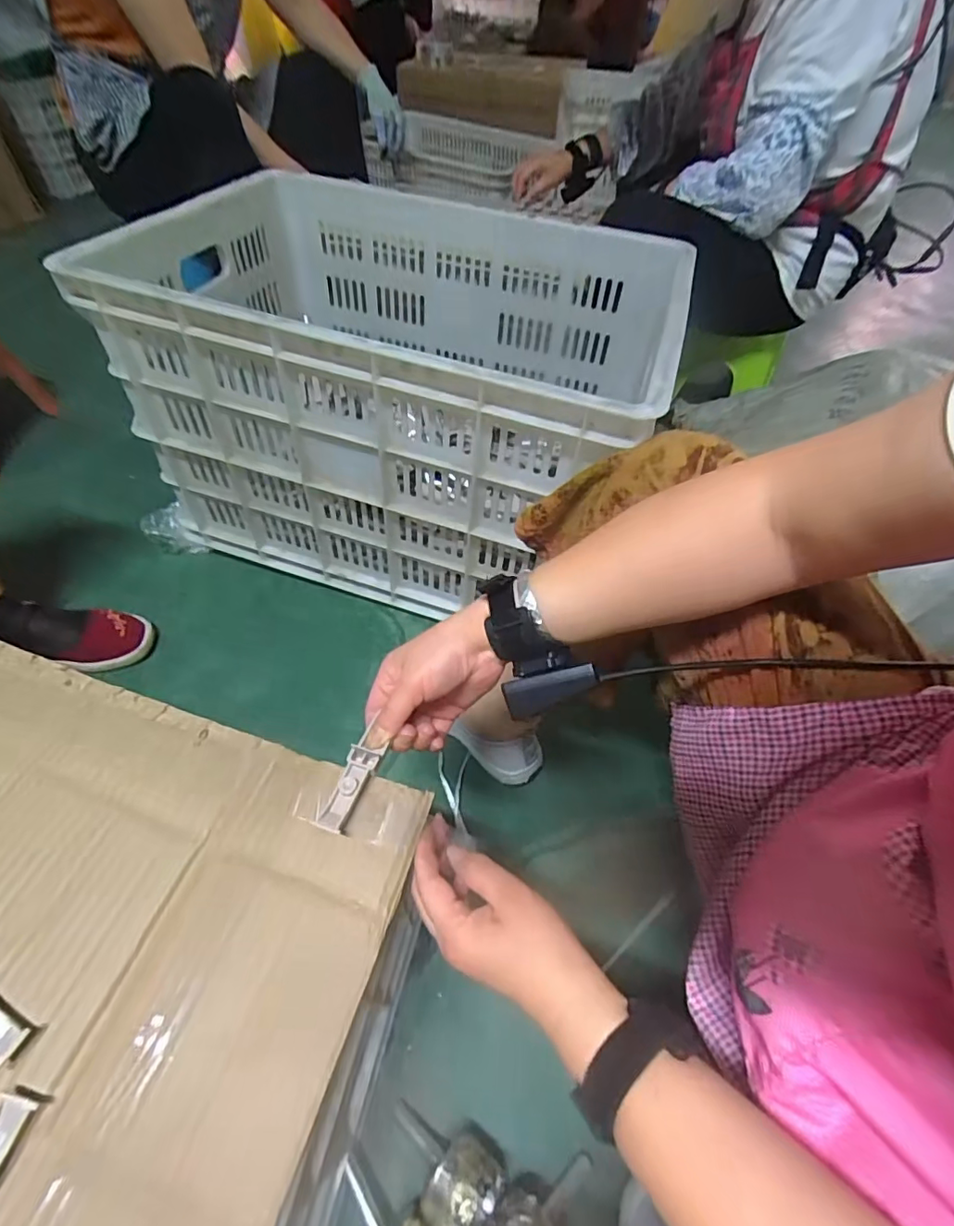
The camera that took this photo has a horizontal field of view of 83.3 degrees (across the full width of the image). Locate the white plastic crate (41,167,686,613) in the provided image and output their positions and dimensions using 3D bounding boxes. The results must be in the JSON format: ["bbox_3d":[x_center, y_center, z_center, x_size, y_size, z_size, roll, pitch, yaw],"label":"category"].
[{"bbox_3d":[-0.081,-0.388,0.871,0.685,0.394,0.663,17,55,9],"label":"white plastic crate"}]

